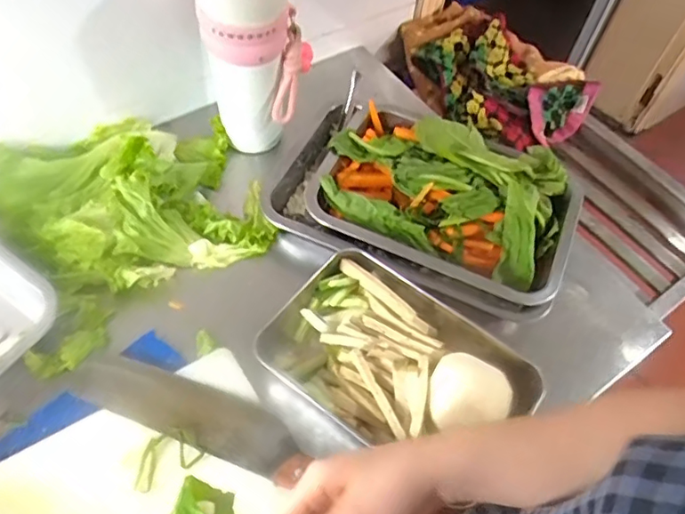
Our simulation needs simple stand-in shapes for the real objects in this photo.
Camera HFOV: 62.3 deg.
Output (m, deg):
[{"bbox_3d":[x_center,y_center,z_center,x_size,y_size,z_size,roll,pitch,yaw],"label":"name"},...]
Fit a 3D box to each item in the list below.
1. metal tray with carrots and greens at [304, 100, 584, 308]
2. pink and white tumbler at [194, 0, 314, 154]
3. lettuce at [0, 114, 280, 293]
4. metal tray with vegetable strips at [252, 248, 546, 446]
[{"bbox_3d":[0.103,-0.061,0.586,0.269,0.063,0.187,21,55,11],"label":"metal tray with carrots and greens"},{"bbox_3d":[-0.088,-0.202,0.571,0.091,0.222,0.076,20,55,10],"label":"pink and white tumbler"},{"bbox_3d":[-0.222,-0.069,0.581,0.245,0.059,0.213,-18,58,-17],"label":"lettuce"},{"bbox_3d":[0.045,0.092,0.495,0.220,0.055,0.136,30,57,16],"label":"metal tray with vegetable strips"}]

